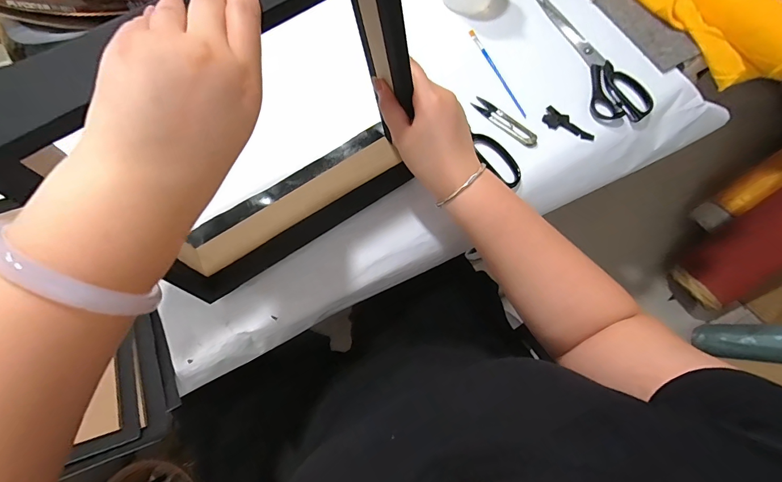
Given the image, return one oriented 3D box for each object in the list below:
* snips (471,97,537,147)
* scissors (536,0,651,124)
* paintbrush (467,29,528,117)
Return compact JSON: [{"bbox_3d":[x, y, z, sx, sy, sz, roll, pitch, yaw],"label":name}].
[{"bbox_3d":[0.152,-0.161,0.498,0.021,0.006,0.099,-43,76,-10],"label":"snips"},{"bbox_3d":[0.278,-0.267,0.523,0.070,0.011,0.241,-16,73,-3],"label":"scissors"},{"bbox_3d":[0.149,-0.238,0.525,0.007,0.004,0.162,-22,73,-5],"label":"paintbrush"}]

